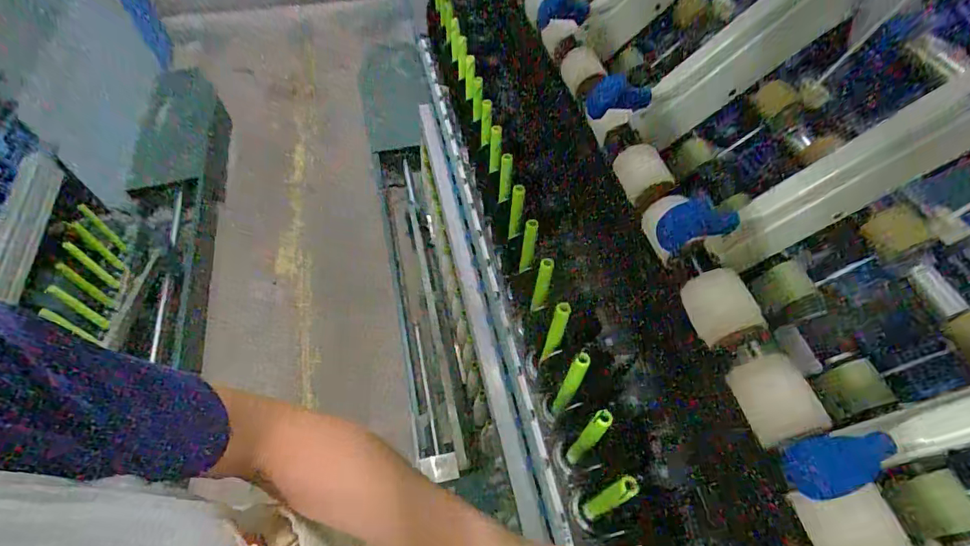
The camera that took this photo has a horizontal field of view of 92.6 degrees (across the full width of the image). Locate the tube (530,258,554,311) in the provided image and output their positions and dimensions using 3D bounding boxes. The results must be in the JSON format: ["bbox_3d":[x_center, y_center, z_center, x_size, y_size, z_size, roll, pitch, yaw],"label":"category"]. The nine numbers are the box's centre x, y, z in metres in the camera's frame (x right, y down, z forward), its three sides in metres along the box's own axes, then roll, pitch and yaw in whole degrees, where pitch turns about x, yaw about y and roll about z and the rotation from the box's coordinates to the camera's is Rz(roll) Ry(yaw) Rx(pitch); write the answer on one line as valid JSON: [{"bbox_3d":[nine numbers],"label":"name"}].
[{"bbox_3d":[0.080,0.018,0.653,0.019,0.115,0.023,11,57,7],"label":"tube"}]

